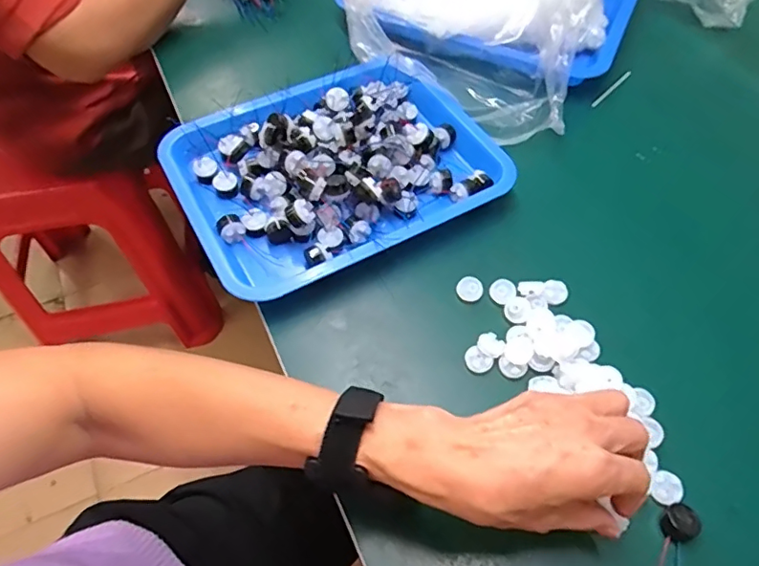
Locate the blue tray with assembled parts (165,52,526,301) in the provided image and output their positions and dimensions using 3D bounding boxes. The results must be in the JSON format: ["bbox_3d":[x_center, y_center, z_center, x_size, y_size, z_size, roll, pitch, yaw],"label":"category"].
[{"bbox_3d":[-0.038,-0.112,0.496,0.282,0.045,0.216,-27,62,-16],"label":"blue tray with assembled parts"}]

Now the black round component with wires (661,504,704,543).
[{"bbox_3d":[0.195,0.155,0.350,0.020,0.010,0.021,0,58,0],"label":"black round component with wires"}]

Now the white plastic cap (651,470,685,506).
[{"bbox_3d":[0.195,0.138,0.364,0.020,0.004,0.024,14,59,8],"label":"white plastic cap"}]

